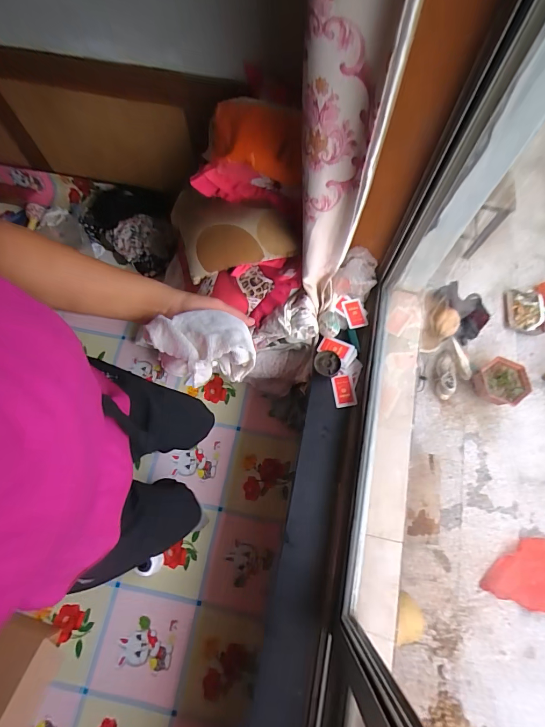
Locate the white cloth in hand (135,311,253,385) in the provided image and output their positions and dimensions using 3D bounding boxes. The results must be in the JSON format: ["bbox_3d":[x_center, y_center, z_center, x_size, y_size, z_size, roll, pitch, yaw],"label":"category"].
[{"bbox_3d":[-0.089,-0.022,0.443,0.126,0.068,0.078,-10,71,-3],"label":"white cloth in hand"}]

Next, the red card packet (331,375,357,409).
[{"bbox_3d":[0.213,0.084,1.086,0.060,0.007,0.095,-14,71,11],"label":"red card packet"}]

